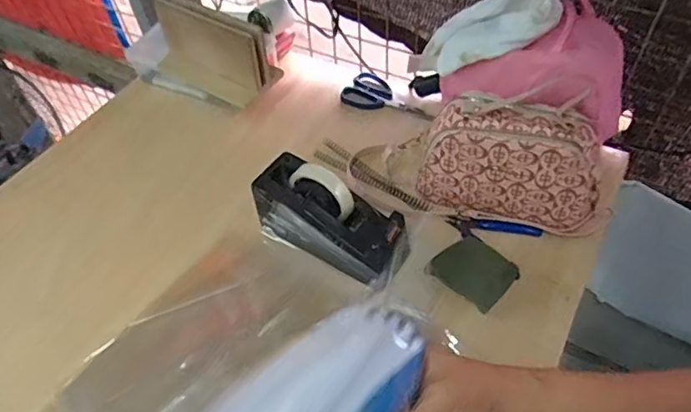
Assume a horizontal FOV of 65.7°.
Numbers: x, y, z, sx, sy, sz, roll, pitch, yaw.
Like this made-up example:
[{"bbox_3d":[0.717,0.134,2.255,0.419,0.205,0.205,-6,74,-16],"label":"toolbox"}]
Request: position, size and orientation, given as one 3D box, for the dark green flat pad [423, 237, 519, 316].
[{"bbox_3d":[0.164,0.081,0.684,0.092,0.006,0.079,40,75,16],"label":"dark green flat pad"}]

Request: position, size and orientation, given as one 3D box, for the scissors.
[{"bbox_3d":[0.077,-0.184,0.910,0.161,0.014,0.082,17,54,17],"label":"scissors"}]

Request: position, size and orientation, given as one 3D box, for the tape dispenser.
[{"bbox_3d":[-0.018,0.011,0.675,0.211,0.104,0.089,31,58,11],"label":"tape dispenser"}]

